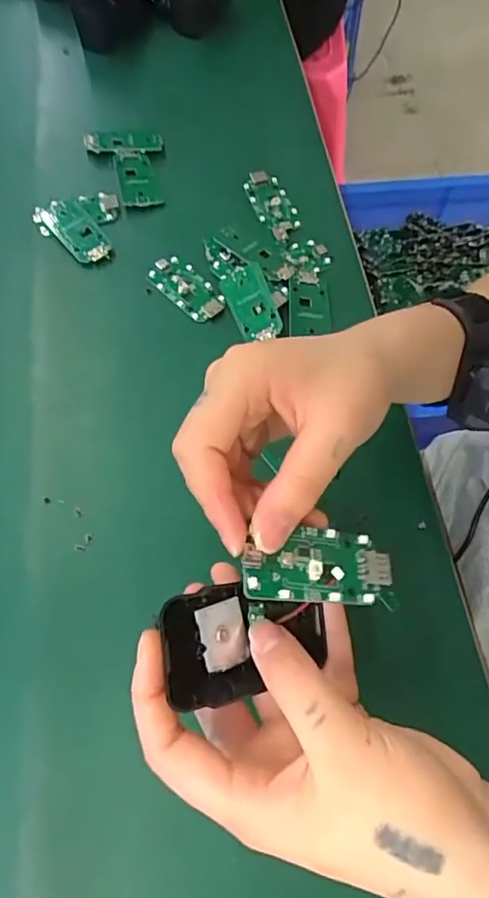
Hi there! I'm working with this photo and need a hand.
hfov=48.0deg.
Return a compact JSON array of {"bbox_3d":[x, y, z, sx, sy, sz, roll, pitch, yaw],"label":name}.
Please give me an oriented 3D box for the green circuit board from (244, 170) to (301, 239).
[{"bbox_3d":[0.024,-0.195,0.440,0.031,0.010,0.067,-19,67,-8],"label":"green circuit board"}]

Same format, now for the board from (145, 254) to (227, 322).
[{"bbox_3d":[-0.041,-0.118,0.402,0.063,0.004,0.032,42,72,17],"label":"board"}]

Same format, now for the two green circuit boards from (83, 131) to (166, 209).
[{"bbox_3d":[-0.096,-0.227,0.443,0.060,0.010,0.077,-6,66,-3],"label":"two green circuit boards"}]

